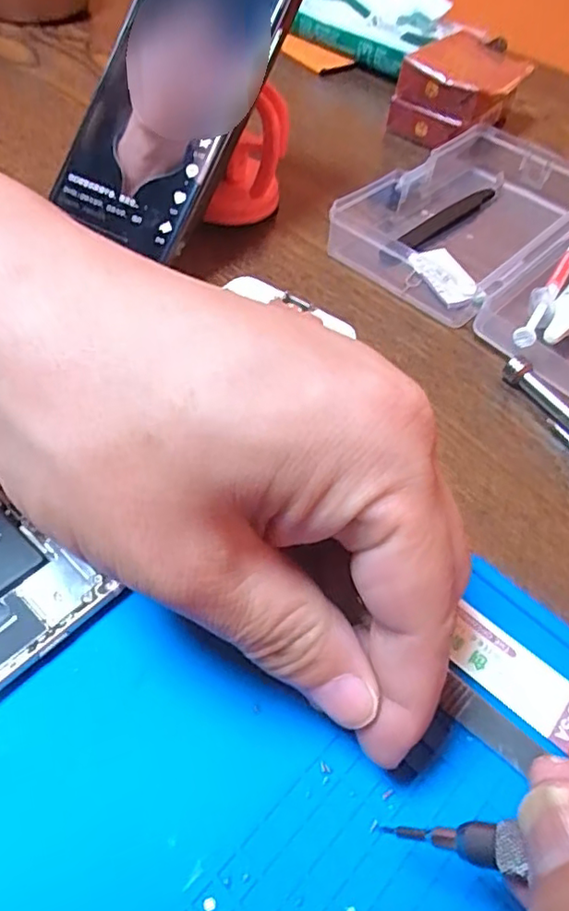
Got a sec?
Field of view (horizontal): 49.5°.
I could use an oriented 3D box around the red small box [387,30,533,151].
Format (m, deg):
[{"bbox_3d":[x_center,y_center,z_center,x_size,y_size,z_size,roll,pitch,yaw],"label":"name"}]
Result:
[{"bbox_3d":[0.117,-0.238,0.402,0.062,0.042,0.096,30,56,16],"label":"red small box"}]

